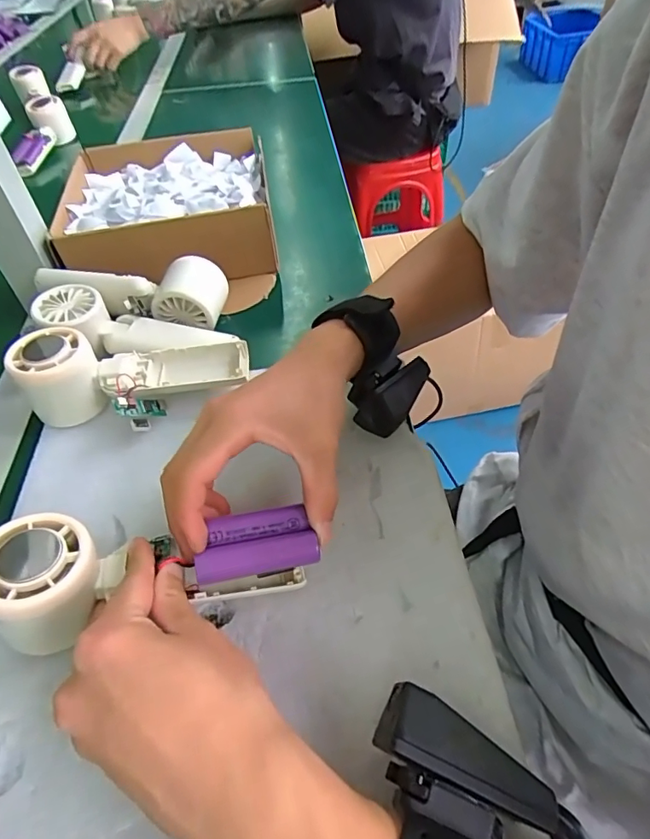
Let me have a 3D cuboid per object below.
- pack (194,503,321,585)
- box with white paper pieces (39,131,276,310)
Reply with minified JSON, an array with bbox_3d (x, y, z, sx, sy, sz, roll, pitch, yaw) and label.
[{"bbox_3d":[-0.038,0.067,0.271,0.063,0.017,0.032,-14,47,-7],"label":"pack"},{"bbox_3d":[-0.165,-0.218,0.541,0.208,0.093,0.233,-11,49,-5],"label":"box with white paper pieces"}]

